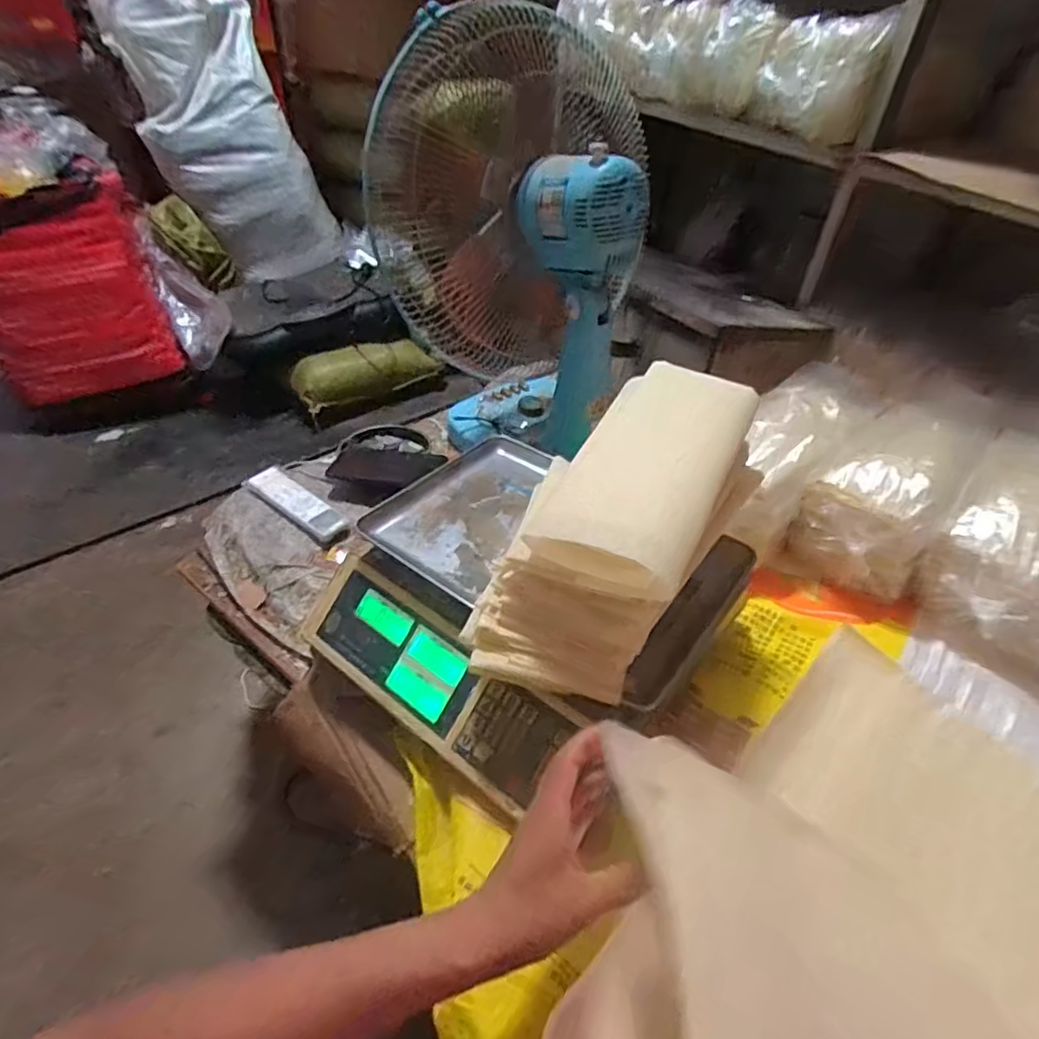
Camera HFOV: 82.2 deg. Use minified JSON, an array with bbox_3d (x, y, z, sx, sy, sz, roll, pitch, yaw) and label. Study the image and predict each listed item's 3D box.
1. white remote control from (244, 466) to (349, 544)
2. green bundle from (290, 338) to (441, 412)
[{"bbox_3d":[-0.300,-0.019,0.801,0.184,0.024,0.047,31,49,26],"label":"white remote control"},{"bbox_3d":[-0.449,-0.447,1.761,0.424,0.130,0.119,-30,52,-31],"label":"green bundle"}]

